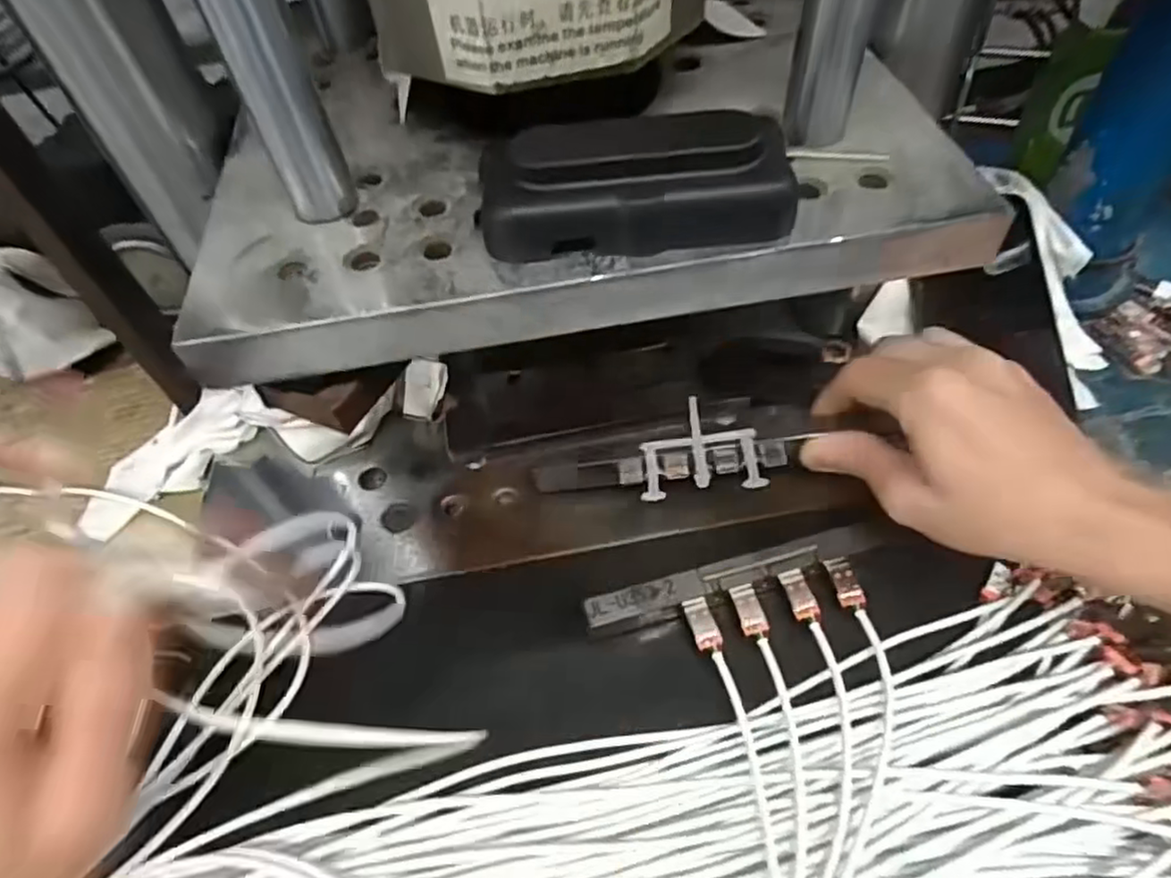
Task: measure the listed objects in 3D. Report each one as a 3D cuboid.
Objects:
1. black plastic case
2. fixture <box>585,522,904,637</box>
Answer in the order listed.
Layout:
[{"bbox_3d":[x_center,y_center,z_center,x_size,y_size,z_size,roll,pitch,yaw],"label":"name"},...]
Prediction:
[{"bbox_3d":[0.017,-0.084,0.225,0.101,0.027,0.039,-7,53,1],"label":"black plastic case"},{"bbox_3d":[0.081,0.065,0.329,0.164,0.010,0.020,-16,54,-6],"label":"fixture"}]

